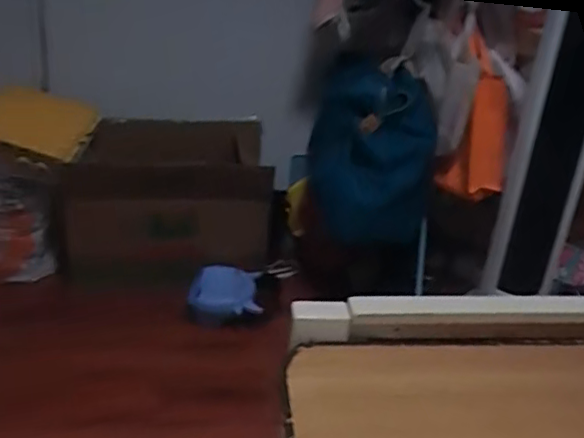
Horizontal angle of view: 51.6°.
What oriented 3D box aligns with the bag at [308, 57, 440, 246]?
[{"bbox_3d":[0.215,-0.149,1.625,0.309,0.462,0.186,8,26,6],"label":"bag"}]

